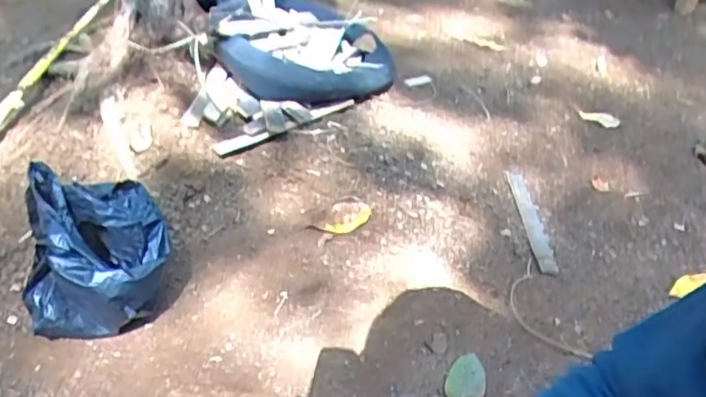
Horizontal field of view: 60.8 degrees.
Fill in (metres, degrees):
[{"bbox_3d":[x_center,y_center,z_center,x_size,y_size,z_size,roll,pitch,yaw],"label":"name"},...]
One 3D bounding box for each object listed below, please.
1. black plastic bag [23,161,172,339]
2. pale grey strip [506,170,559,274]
[{"bbox_3d":[-0.294,0.059,0.688,0.159,0.150,0.173,-6,39,-16],"label":"black plastic bag"},{"bbox_3d":[0.281,0.029,0.956,0.034,0.007,0.266,6,34,-3],"label":"pale grey strip"}]

